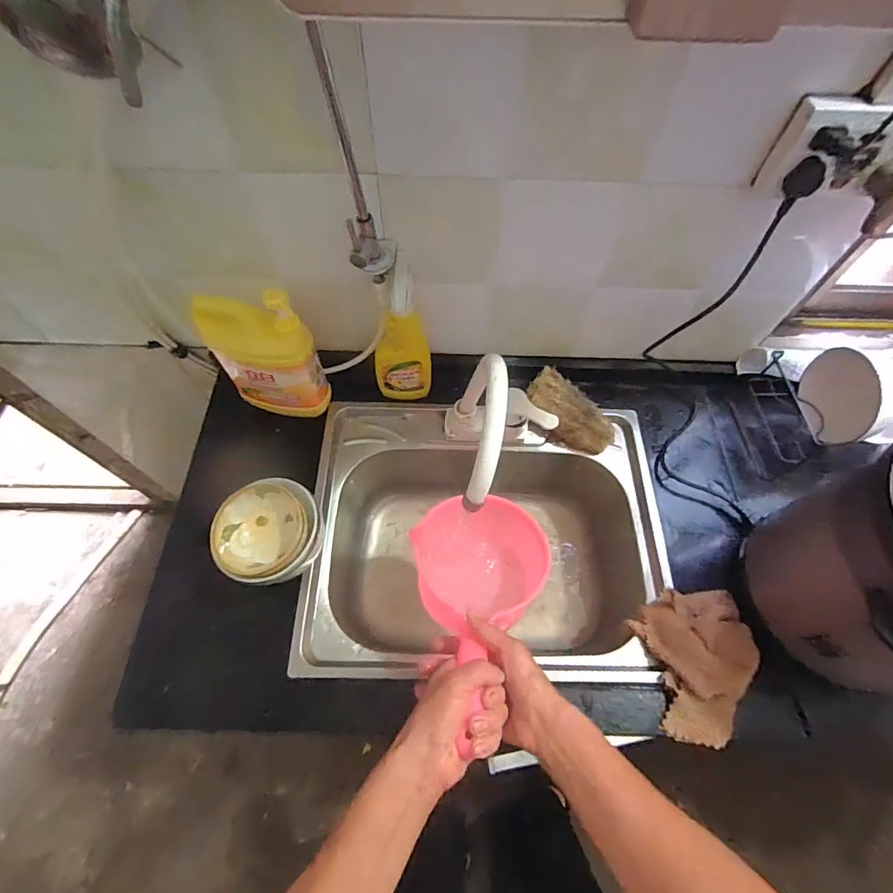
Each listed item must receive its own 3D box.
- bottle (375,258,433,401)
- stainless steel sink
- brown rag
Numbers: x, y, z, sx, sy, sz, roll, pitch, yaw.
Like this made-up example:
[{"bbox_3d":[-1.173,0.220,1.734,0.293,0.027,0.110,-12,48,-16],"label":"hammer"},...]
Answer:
[{"bbox_3d":[-0.065,-0.166,0.665,0.087,0.217,0.066,2,62,0],"label":"bottle"},{"bbox_3d":[0.059,0.173,0.764,0.526,0.264,0.410,2,62,-1],"label":"stainless steel sink"},{"bbox_3d":[0.338,0.280,0.573,0.140,0.040,0.179,-6,62,-5],"label":"brown rag"}]

